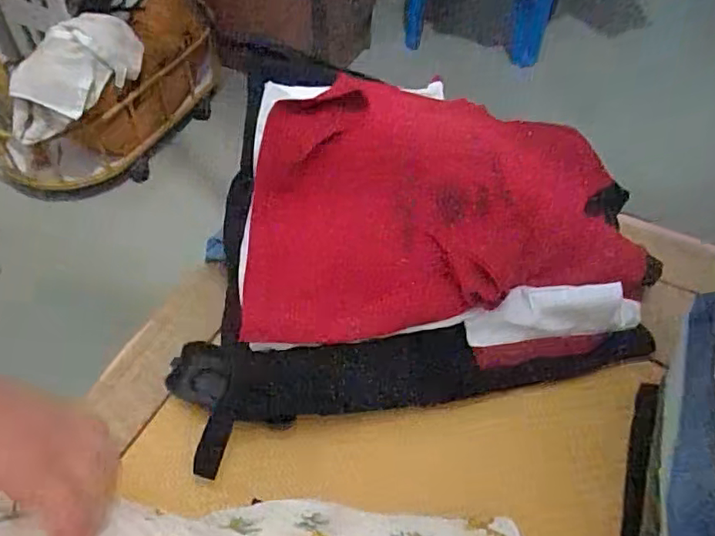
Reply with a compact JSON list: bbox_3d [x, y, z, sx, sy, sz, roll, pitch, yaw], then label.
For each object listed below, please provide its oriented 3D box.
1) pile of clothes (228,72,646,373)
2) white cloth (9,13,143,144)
[{"bbox_3d":[0.085,-0.066,0.578,0.364,0.079,0.312,3,52,-1],"label":"pile of clothes"},{"bbox_3d":[-0.512,-0.349,1.121,0.120,0.164,0.249,26,55,17],"label":"white cloth"}]

